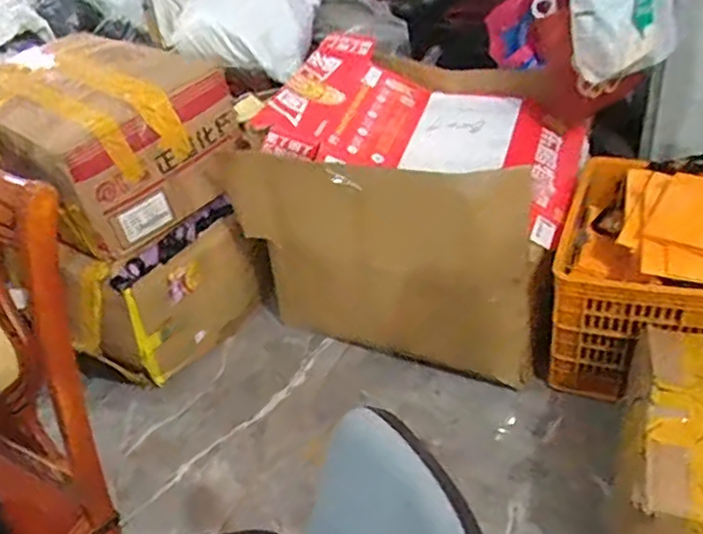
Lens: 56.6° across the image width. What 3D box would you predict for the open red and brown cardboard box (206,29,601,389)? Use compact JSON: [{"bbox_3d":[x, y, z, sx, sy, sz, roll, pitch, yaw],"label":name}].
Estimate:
[{"bbox_3d":[0.184,-0.152,1.754,0.778,0.608,0.676,16,41,28],"label":"open red and brown cardboard box"}]

